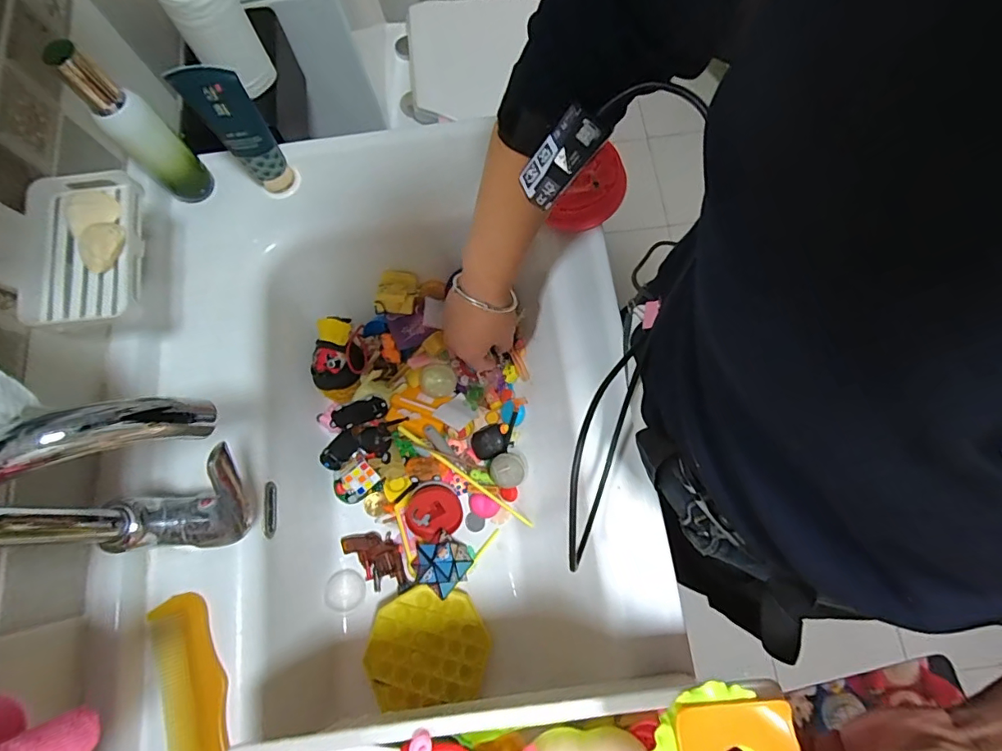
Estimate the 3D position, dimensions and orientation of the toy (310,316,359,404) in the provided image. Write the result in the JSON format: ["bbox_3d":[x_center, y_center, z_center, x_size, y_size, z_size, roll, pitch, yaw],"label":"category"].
[{"bbox_3d":[-0.197,-0.022,0.569,0.056,0.039,0.094,1,103,2],"label":"toy"}]

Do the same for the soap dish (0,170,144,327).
[{"bbox_3d":[-0.337,-0.105,0.377,0.092,0.041,0.126,-7,76,0],"label":"soap dish"}]

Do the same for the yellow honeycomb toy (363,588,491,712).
[{"bbox_3d":[-0.080,0.293,0.524,0.126,0.014,0.113,-9,76,-1],"label":"yellow honeycomb toy"}]

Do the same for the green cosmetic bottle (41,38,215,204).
[{"bbox_3d":[-0.338,-0.228,0.447,0.037,0.168,0.046,39,80,10],"label":"green cosmetic bottle"}]

